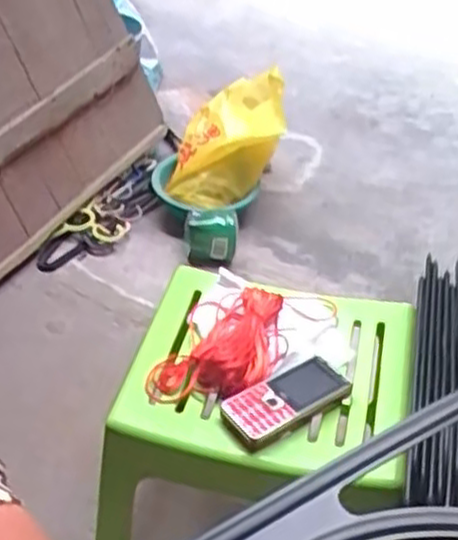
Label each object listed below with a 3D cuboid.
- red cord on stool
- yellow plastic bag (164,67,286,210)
[{"bbox_3d":[0.004,0.082,0.812,0.092,0.031,0.193,27,46,27],"label":"red cord on stool"},{"bbox_3d":[0.012,-0.297,1.737,0.223,0.179,0.440,7,40,6],"label":"yellow plastic bag"}]

